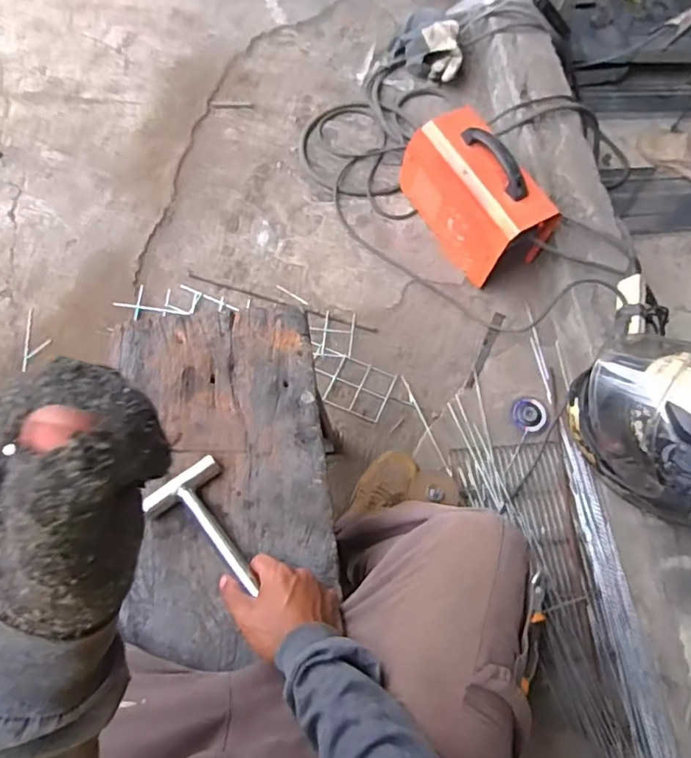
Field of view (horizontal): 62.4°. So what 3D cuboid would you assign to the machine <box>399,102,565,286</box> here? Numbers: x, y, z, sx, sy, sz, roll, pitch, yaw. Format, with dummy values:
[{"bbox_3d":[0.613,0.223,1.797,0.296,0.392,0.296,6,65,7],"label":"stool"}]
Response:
[{"bbox_3d":[0.268,-0.394,1.213,0.143,0.231,0.338,-31,74,-16],"label":"machine"}]

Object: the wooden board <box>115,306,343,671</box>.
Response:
[{"bbox_3d":[-0.136,0.099,0.660,0.225,0.019,0.402,-7,66,-5],"label":"wooden board"}]

